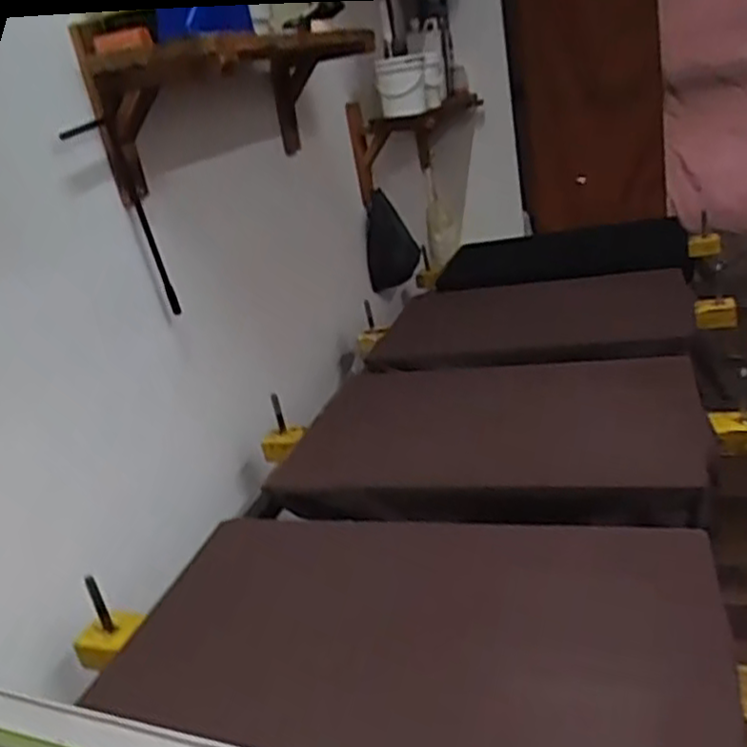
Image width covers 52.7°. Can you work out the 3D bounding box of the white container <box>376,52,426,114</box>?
[{"bbox_3d":[0.089,-0.677,1.766,0.146,0.127,0.133,-4,16,9],"label":"white container"}]

